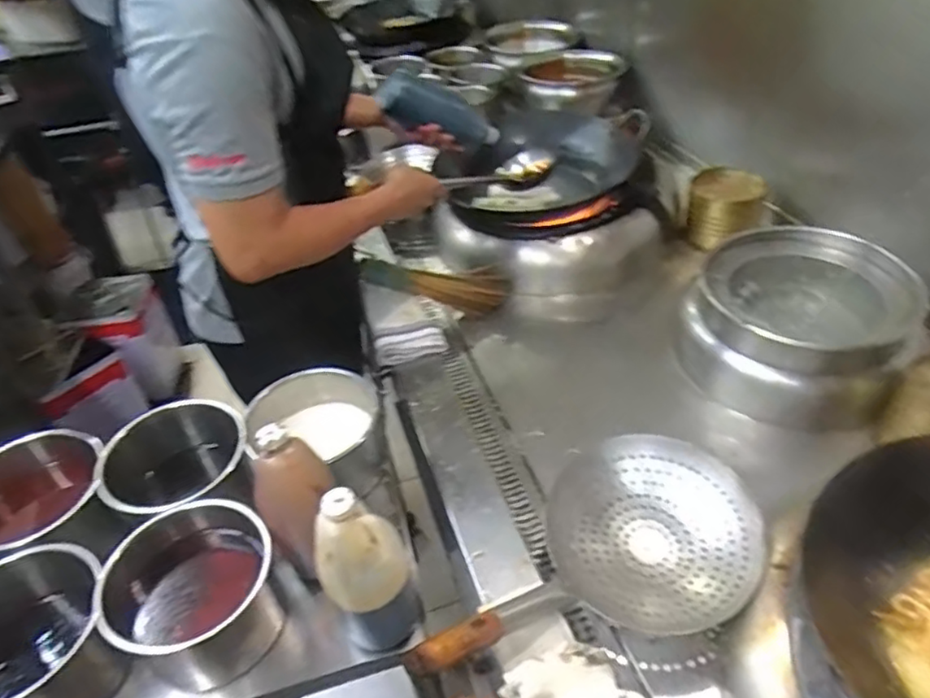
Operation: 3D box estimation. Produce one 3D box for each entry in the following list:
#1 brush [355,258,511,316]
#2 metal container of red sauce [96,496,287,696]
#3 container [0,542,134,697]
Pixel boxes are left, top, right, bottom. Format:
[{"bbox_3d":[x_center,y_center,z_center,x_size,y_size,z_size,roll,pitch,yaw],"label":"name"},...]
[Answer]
[{"bbox_3d":[-0.057,-0.128,1.245,0.294,0.057,0.079,8,37,-19],"label":"brush"},{"bbox_3d":[-0.296,0.278,0.713,0.169,0.118,0.167,-26,45,-24],"label":"metal container of red sauce"},{"bbox_3d":[-0.464,0.325,0.672,0.176,0.115,0.179,-30,47,-28],"label":"container"}]

